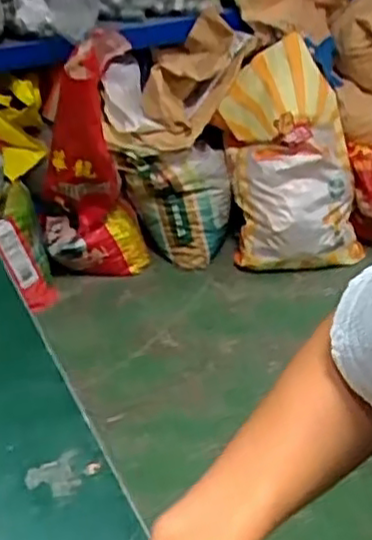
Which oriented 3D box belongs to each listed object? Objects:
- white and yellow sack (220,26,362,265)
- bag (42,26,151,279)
[{"bbox_3d":[0.264,-0.296,1.893,0.331,0.599,0.171,-15,12,-10],"label":"white and yellow sack"},{"bbox_3d":[-0.240,-0.238,1.787,0.267,0.593,0.253,-5,35,-7],"label":"bag"}]

